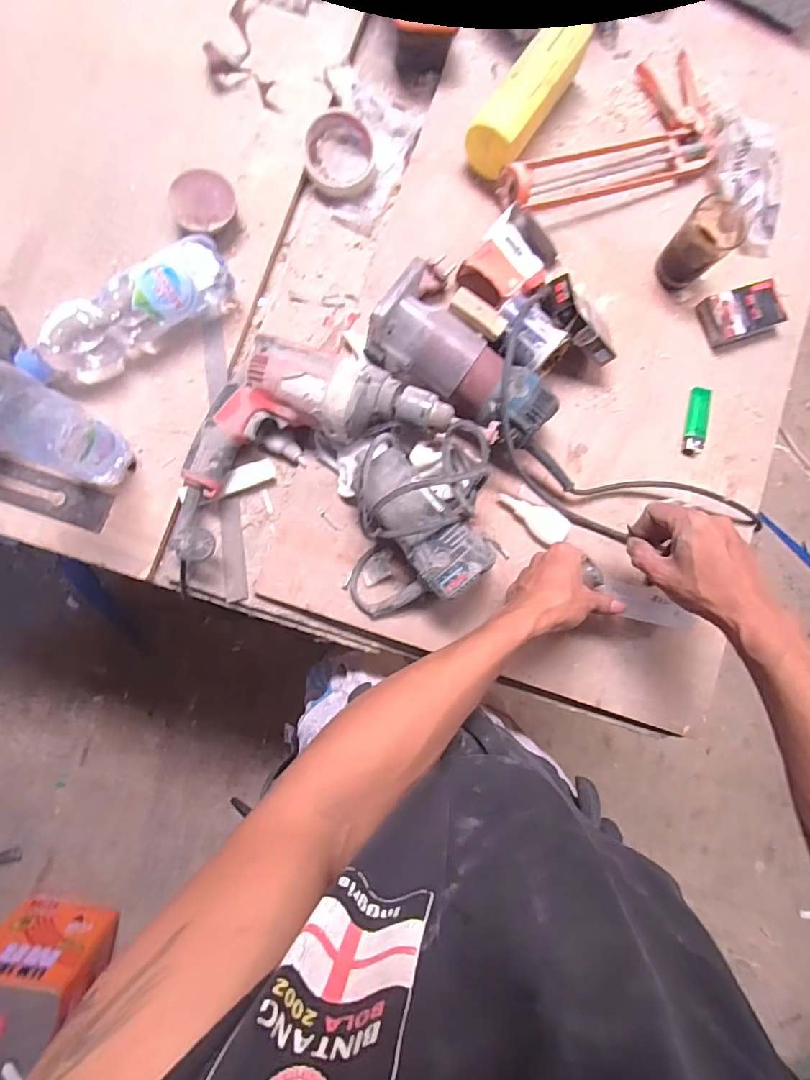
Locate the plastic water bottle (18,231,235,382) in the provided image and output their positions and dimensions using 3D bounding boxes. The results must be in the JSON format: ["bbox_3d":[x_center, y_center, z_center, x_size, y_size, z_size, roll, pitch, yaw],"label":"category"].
[{"bbox_3d":[-0.298,-0.246,0.539,0.234,0.063,0.069,-36,90,-7],"label":"plastic water bottle"}]

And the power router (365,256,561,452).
[{"bbox_3d":[0.064,-0.184,0.549,0.215,0.090,0.096,35,82,-2],"label":"power router"}]

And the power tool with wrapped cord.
[{"bbox_3d":[0.014,-0.021,0.525,0.153,0.103,0.187,-7,87,-6],"label":"power tool with wrapped cord"}]

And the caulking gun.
[{"bbox_3d":[0.246,-0.503,0.616,0.306,0.046,0.156,-20,88,-6],"label":"caulking gun"}]

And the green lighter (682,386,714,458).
[{"bbox_3d":[0.357,-0.144,0.613,0.026,0.009,0.085,11,85,-5],"label":"green lighter"}]

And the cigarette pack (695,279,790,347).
[{"bbox_3d":[0.419,-0.281,0.623,0.100,0.025,0.061,-18,87,-7],"label":"cigarette pack"}]

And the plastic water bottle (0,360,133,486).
[{"bbox_3d":[-0.322,-0.099,0.442,0.060,0.230,0.065,22,84,-4],"label":"plastic water bottle"}]

